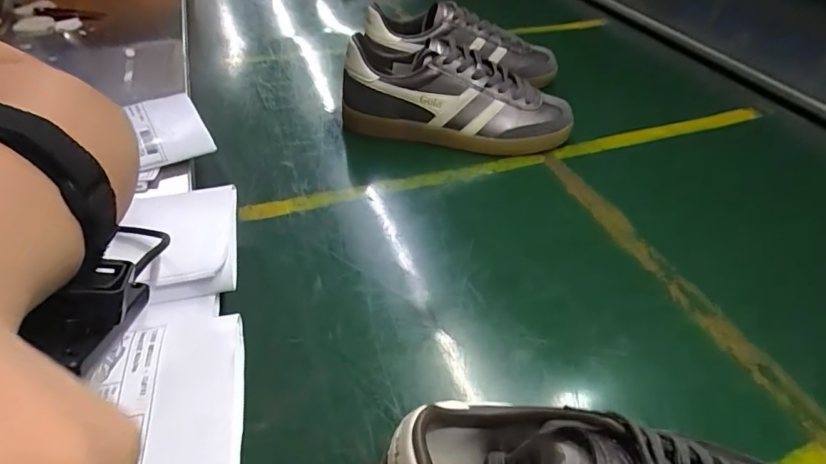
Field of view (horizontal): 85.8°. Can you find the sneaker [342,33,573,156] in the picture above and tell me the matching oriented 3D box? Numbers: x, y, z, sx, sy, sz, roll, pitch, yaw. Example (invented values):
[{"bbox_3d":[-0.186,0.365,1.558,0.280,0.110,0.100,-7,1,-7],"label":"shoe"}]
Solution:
[{"bbox_3d":[0.051,-0.161,0.524,0.260,0.102,0.084,8,44,5],"label":"sneaker"}]

